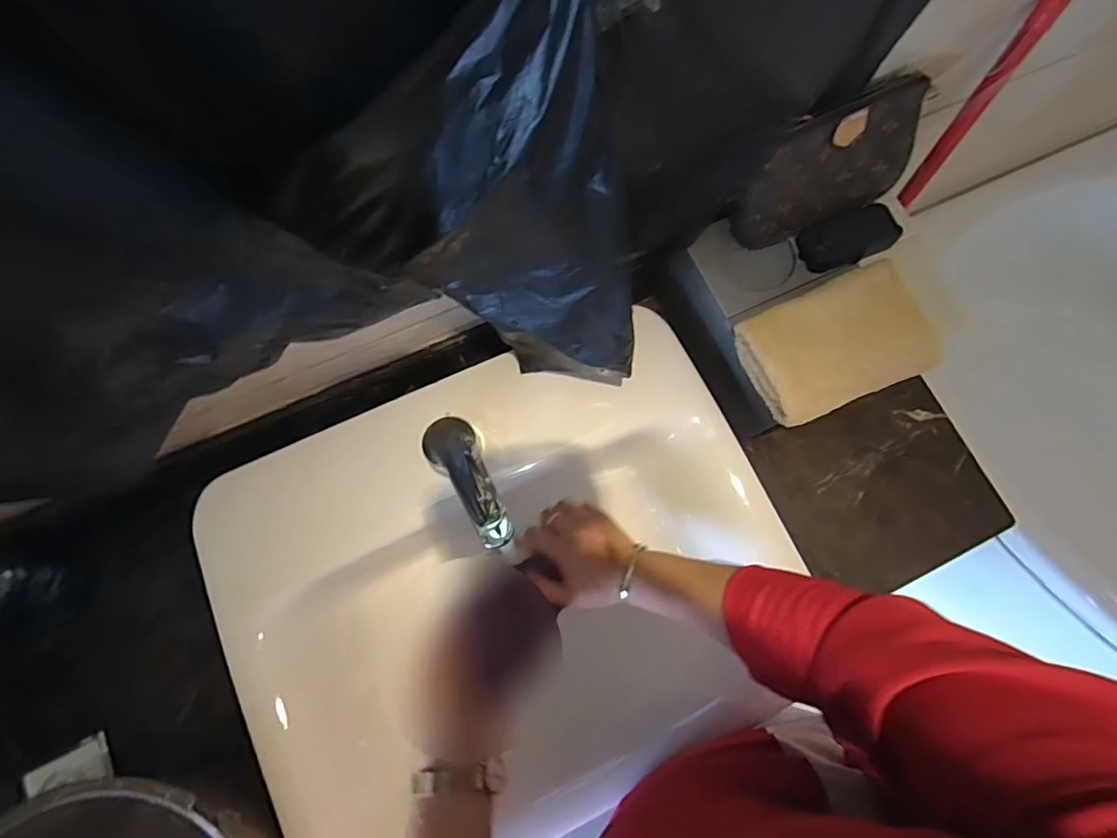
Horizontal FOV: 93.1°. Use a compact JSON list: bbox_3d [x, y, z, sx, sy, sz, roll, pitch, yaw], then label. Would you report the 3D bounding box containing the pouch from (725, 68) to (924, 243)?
[{"bbox_3d":[0.280,-0.262,0.549,0.223,0.129,0.027,-25,53,-11],"label":"pouch"}]

